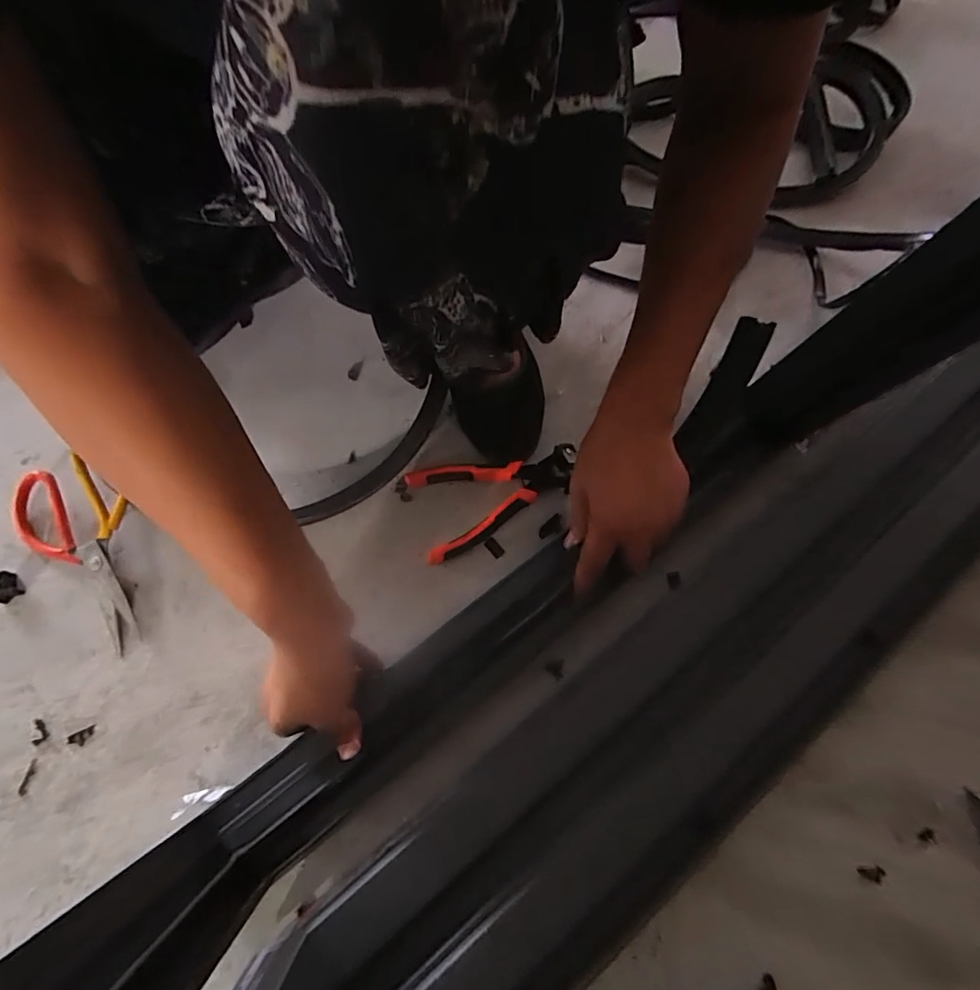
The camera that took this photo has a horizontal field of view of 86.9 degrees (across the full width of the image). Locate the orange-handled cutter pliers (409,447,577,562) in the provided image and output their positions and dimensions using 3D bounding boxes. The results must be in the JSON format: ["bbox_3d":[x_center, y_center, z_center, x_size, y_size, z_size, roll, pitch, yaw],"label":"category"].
[{"bbox_3d":[0.004,0.009,0.489,0.157,0.034,0.090,-7,67,-4],"label":"orange-handled cutter pliers"}]

